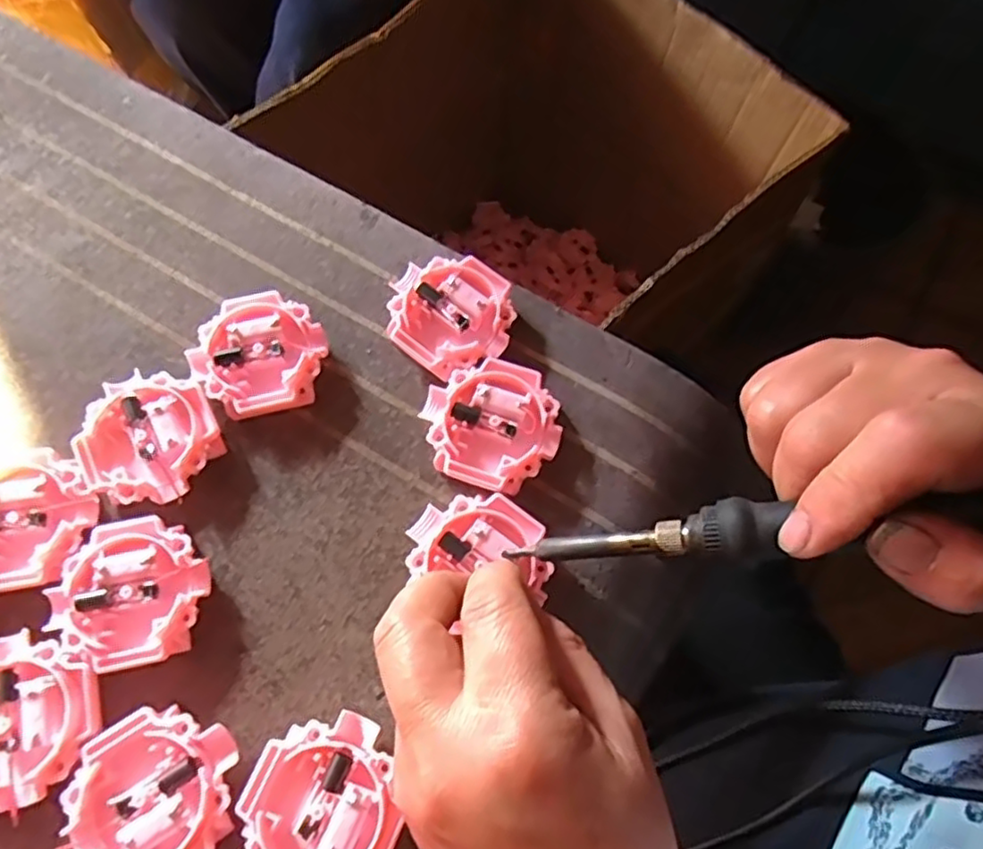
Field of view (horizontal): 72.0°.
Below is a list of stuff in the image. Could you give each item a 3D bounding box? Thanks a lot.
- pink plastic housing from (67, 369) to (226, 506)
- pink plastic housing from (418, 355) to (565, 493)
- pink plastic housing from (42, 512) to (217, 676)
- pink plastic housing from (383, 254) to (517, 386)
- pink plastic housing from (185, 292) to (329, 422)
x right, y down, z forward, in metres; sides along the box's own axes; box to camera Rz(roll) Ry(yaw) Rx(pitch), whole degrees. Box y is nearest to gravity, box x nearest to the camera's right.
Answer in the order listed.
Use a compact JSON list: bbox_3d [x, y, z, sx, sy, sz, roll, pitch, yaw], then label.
[{"bbox_3d":[-0.135,0.006,0.272,0.052,0.014,0.050,0,70,-1],"label":"pink plastic housing"},{"bbox_3d":[0.000,0.000,0.277,0.055,0.015,0.051,16,71,5],"label":"pink plastic housing"},{"bbox_3d":[-0.133,0.062,0.252,0.053,0.014,0.052,0,70,-1],"label":"pink plastic housing"},{"bbox_3d":[-0.018,-0.048,0.294,0.054,0.015,0.051,36,74,11],"label":"pink plastic housing"},{"bbox_3d":[-0.098,-0.028,0.286,0.053,0.015,0.052,0,70,-1],"label":"pink plastic housing"}]

